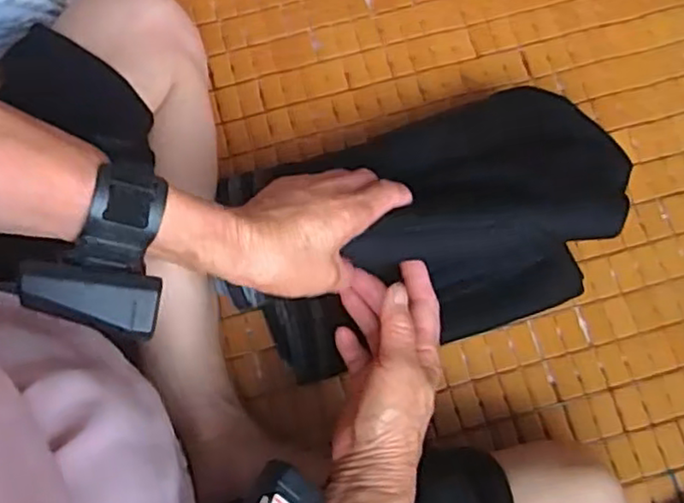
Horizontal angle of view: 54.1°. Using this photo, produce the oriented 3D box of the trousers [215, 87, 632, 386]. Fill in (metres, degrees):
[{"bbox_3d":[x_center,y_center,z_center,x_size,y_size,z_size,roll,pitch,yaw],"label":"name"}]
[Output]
[{"bbox_3d":[0.069,-0.018,0.501,0.273,0.119,0.160,-22,75,-6],"label":"trousers"}]

